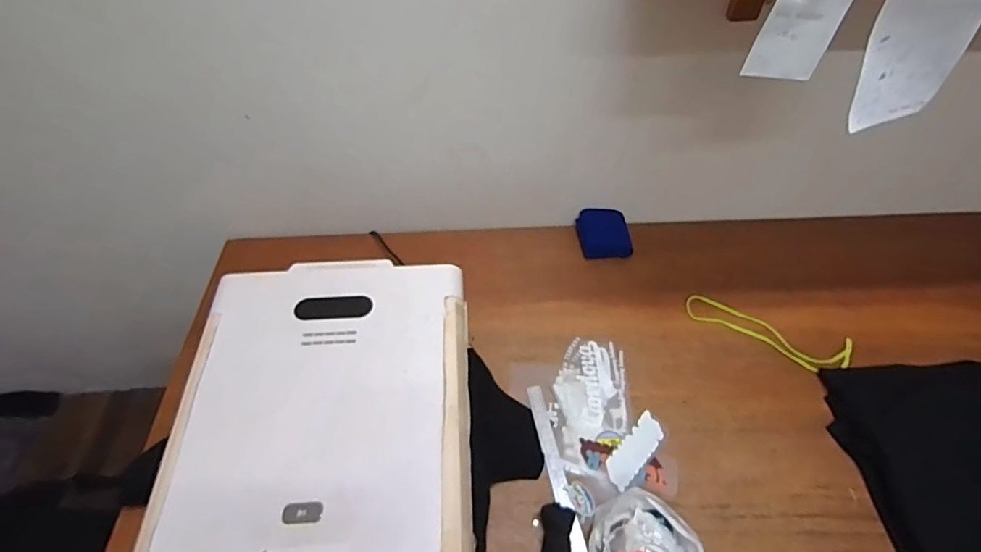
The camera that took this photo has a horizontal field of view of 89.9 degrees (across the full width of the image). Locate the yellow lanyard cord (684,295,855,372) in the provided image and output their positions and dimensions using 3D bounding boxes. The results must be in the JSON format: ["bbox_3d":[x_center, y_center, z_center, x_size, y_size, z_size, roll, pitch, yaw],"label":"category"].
[{"bbox_3d":[0.539,0.113,0.966,0.302,0.015,0.095,20,52,13],"label":"yellow lanyard cord"}]

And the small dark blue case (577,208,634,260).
[{"bbox_3d":[0.256,-0.097,1.090,0.115,0.072,0.099,0,51,-3],"label":"small dark blue case"}]

